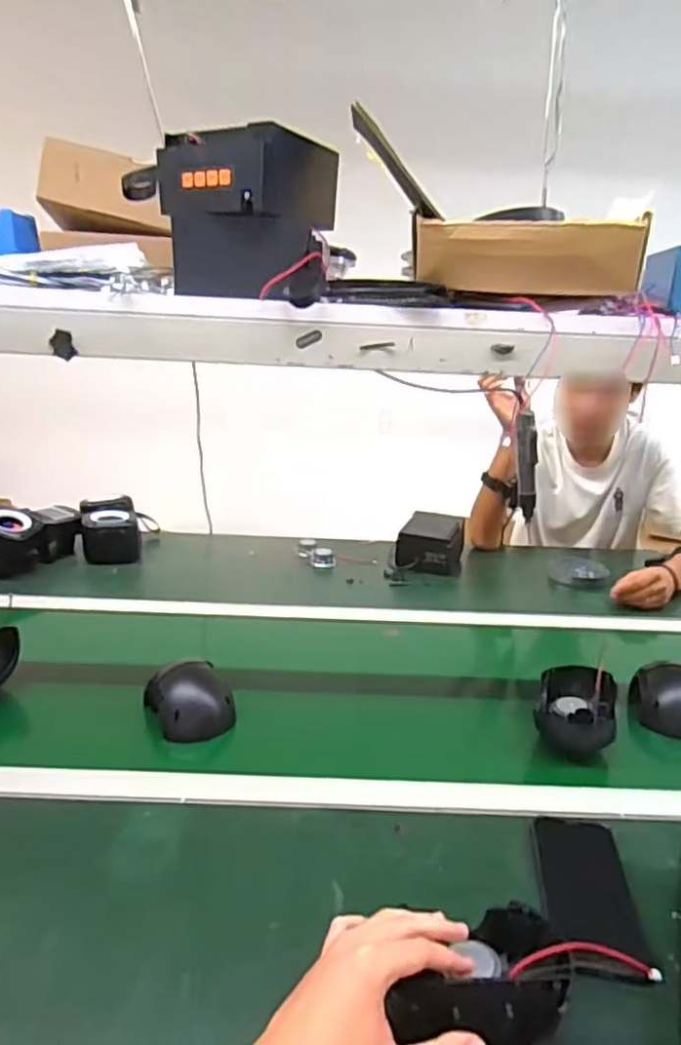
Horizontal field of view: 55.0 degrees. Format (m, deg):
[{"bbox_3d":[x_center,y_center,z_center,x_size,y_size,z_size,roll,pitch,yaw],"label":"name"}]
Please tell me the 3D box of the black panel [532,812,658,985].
[{"bbox_3d":[0.223,0.332,0.590,0.080,0.012,0.148,4,21,7],"label":"black panel"}]

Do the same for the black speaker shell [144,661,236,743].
[{"bbox_3d":[-0.189,0.223,0.818,0.094,0.065,0.094,-11,22,-34],"label":"black speaker shell"}]

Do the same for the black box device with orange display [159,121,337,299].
[{"bbox_3d":[-0.086,-0.296,0.636,0.102,0.133,0.147,11,19,26],"label":"black box device with orange display"}]

